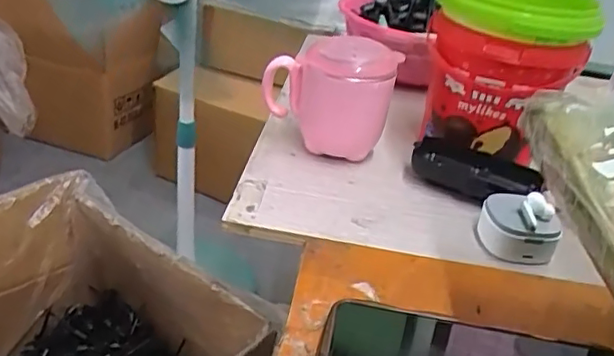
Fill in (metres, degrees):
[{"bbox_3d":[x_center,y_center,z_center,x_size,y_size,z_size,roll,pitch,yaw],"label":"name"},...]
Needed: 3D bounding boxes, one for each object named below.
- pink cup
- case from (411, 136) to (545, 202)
[{"bbox_3d":[0.027,-0.075,0.523,0.111,0.097,0.075,20,32,20],"label":"pink cup"},{"bbox_3d":[0.143,-0.005,0.512,0.108,0.027,0.050,24,34,26],"label":"case"}]

